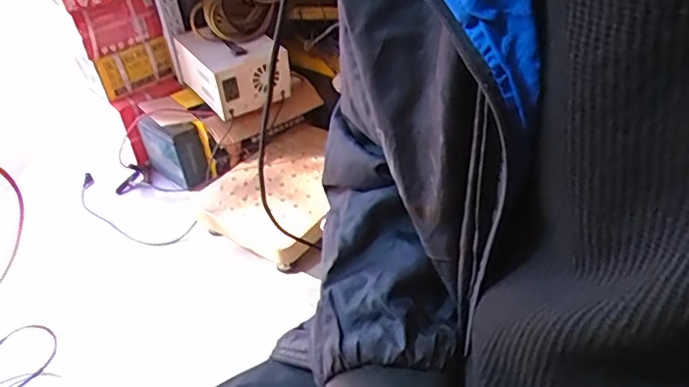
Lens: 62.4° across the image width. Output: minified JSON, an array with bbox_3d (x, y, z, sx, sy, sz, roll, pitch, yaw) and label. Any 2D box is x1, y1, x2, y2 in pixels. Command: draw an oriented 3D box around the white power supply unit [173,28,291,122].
[{"bbox_3d":[-0.293,-0.339,1.490,0.210,0.143,0.274,-25,41,-22],"label":"white power supply unit"}]

